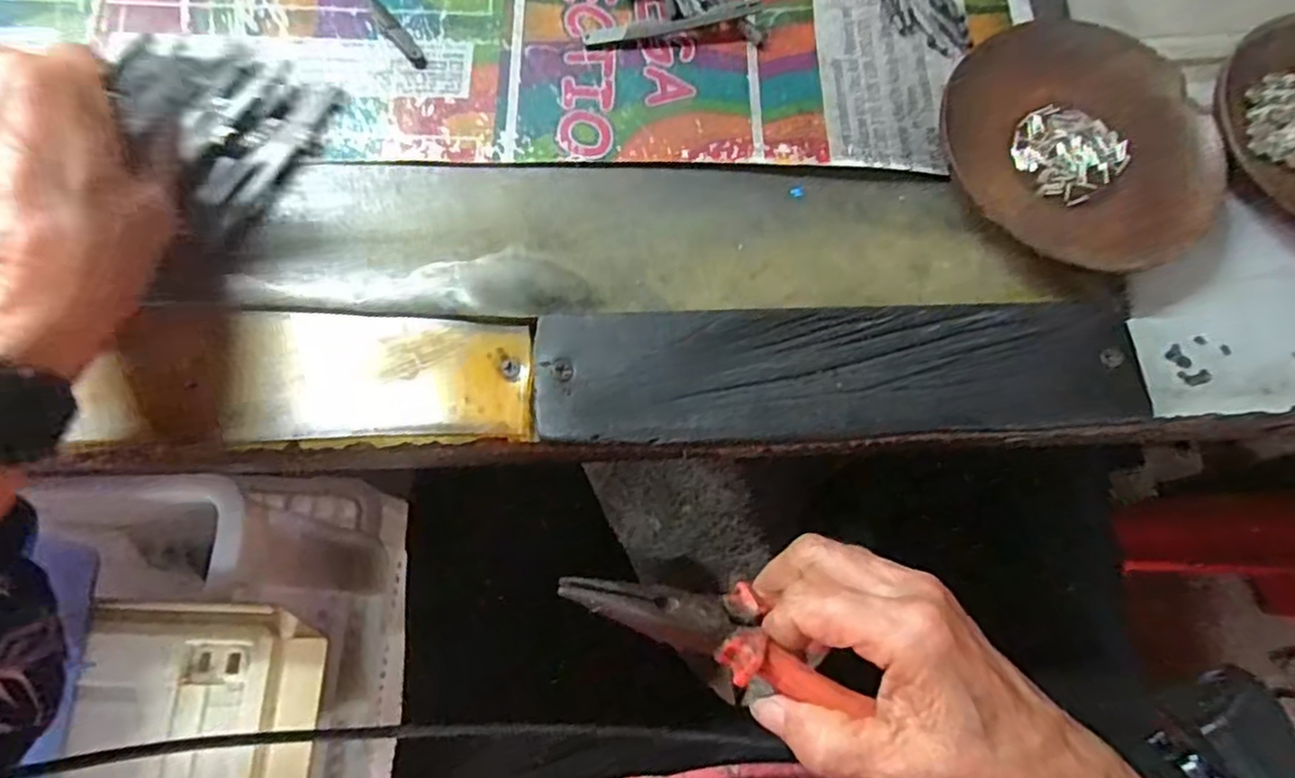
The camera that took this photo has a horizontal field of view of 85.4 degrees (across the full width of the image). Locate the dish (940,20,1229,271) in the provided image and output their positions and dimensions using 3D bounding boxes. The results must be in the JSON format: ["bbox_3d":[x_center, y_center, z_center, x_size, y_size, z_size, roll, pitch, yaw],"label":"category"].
[{"bbox_3d":[0.179,-0.099,0.291,0.108,0.018,0.109,-29,76,-10],"label":"dish"}]

